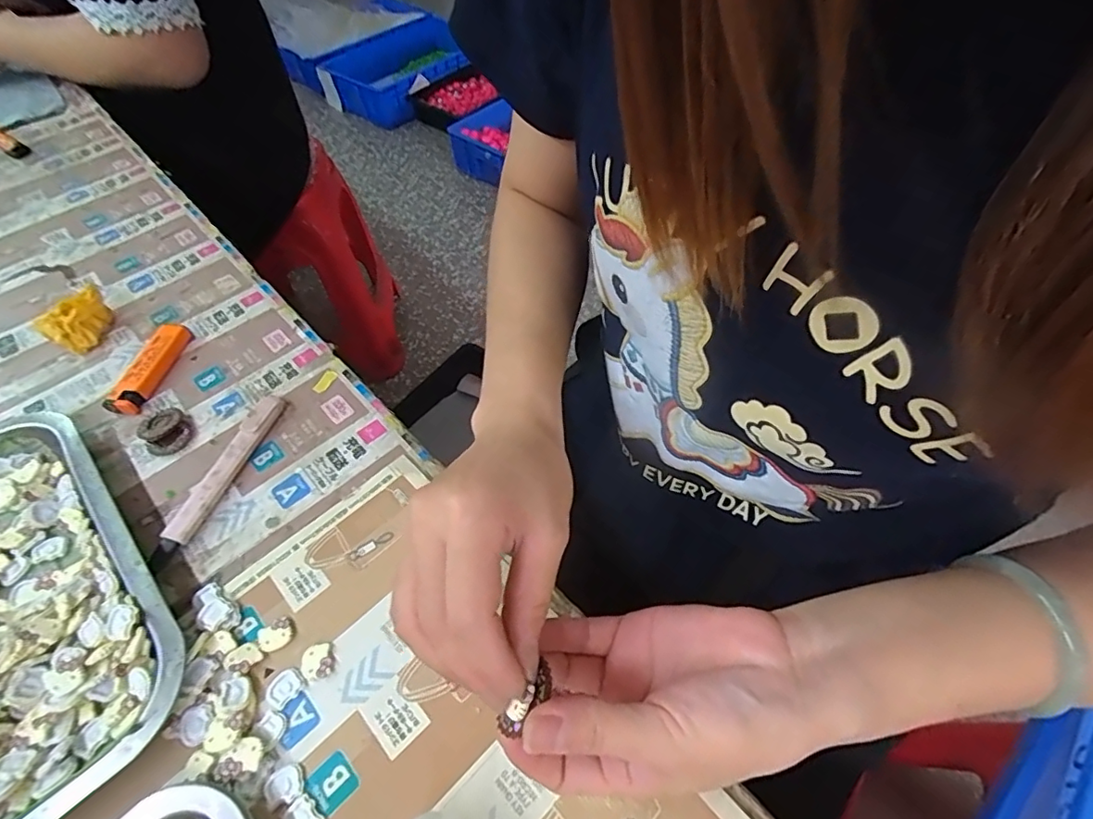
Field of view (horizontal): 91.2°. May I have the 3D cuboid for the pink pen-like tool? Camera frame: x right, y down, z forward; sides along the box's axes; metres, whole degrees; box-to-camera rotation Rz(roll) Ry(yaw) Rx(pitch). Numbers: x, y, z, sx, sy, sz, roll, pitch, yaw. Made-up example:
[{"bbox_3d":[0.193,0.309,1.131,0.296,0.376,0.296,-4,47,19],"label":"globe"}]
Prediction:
[{"bbox_3d":[-0.212,0.040,0.347,0.019,0.012,0.126,12,52,12],"label":"pink pen-like tool"}]

